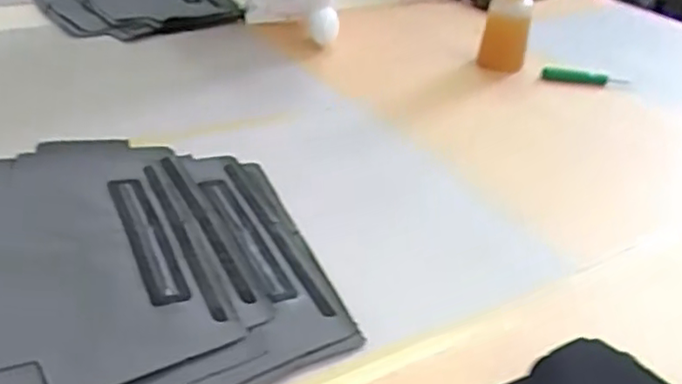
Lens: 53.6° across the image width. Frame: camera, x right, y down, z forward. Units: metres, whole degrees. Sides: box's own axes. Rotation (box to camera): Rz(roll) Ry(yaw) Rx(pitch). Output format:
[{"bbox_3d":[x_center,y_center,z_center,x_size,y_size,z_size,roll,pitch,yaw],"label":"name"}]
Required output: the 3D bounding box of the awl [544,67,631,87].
[{"bbox_3d":[0.321,-0.148,0.873,0.120,0.020,0.021,1,32,-7],"label":"awl"}]

